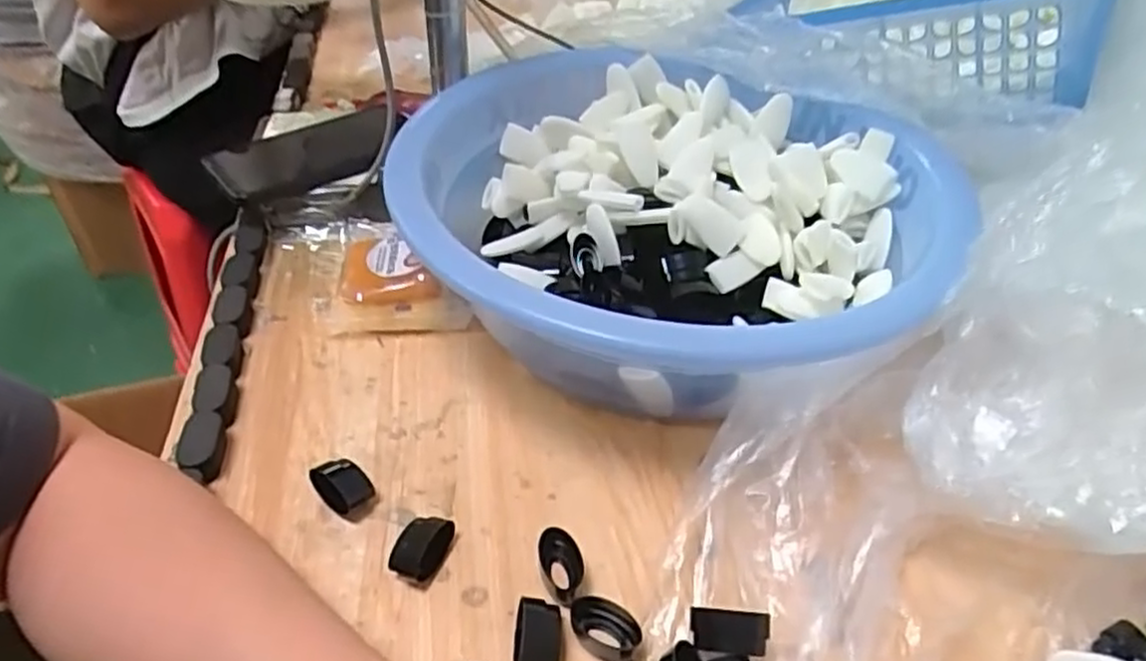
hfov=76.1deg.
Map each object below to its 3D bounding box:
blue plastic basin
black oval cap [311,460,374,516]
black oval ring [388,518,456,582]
[{"bbox_3d":[0.056,-0.059,0.473,0.315,0.115,0.315,1,42,-1],"label":"blue plastic basin"},{"bbox_3d":[-0.118,0.079,0.377,0.027,0.016,0.022,31,49,33],"label":"black oval cap"},{"bbox_3d":[-0.073,0.107,0.357,0.022,0.014,0.030,13,42,16],"label":"black oval ring"}]

